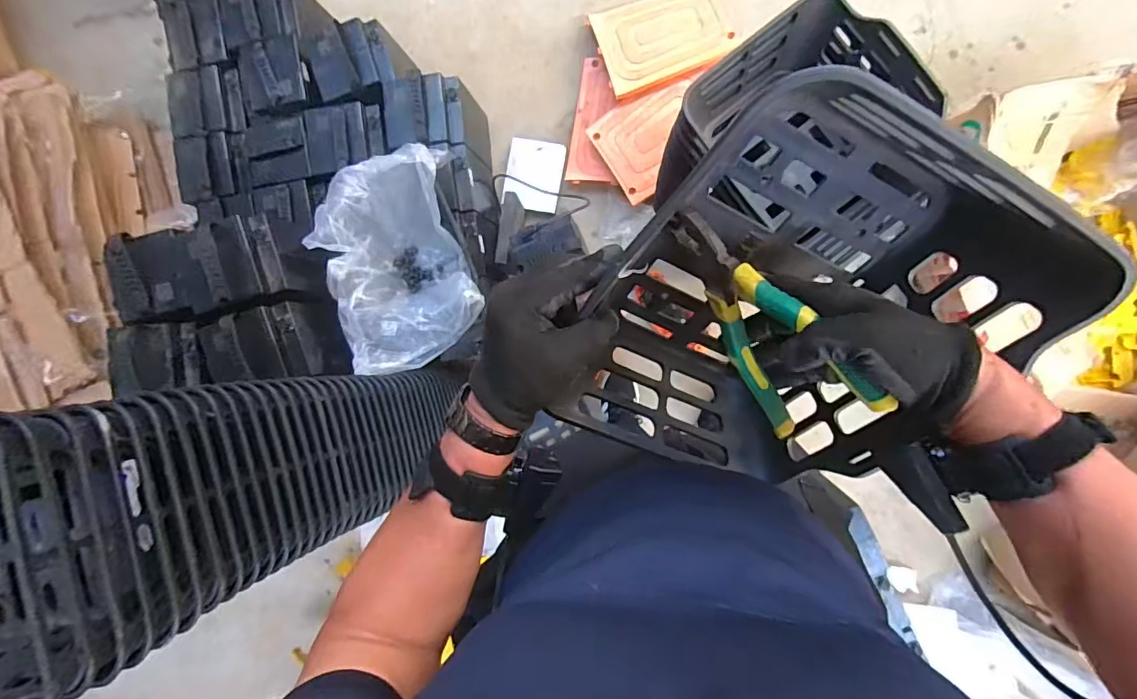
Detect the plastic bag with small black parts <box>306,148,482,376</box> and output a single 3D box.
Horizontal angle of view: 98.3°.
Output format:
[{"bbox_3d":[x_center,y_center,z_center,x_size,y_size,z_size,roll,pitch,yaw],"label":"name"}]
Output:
[{"bbox_3d":[-0.369,-0.188,1.080,0.287,0.208,0.441,-16,91,9],"label":"plastic bag with small black parts"}]

